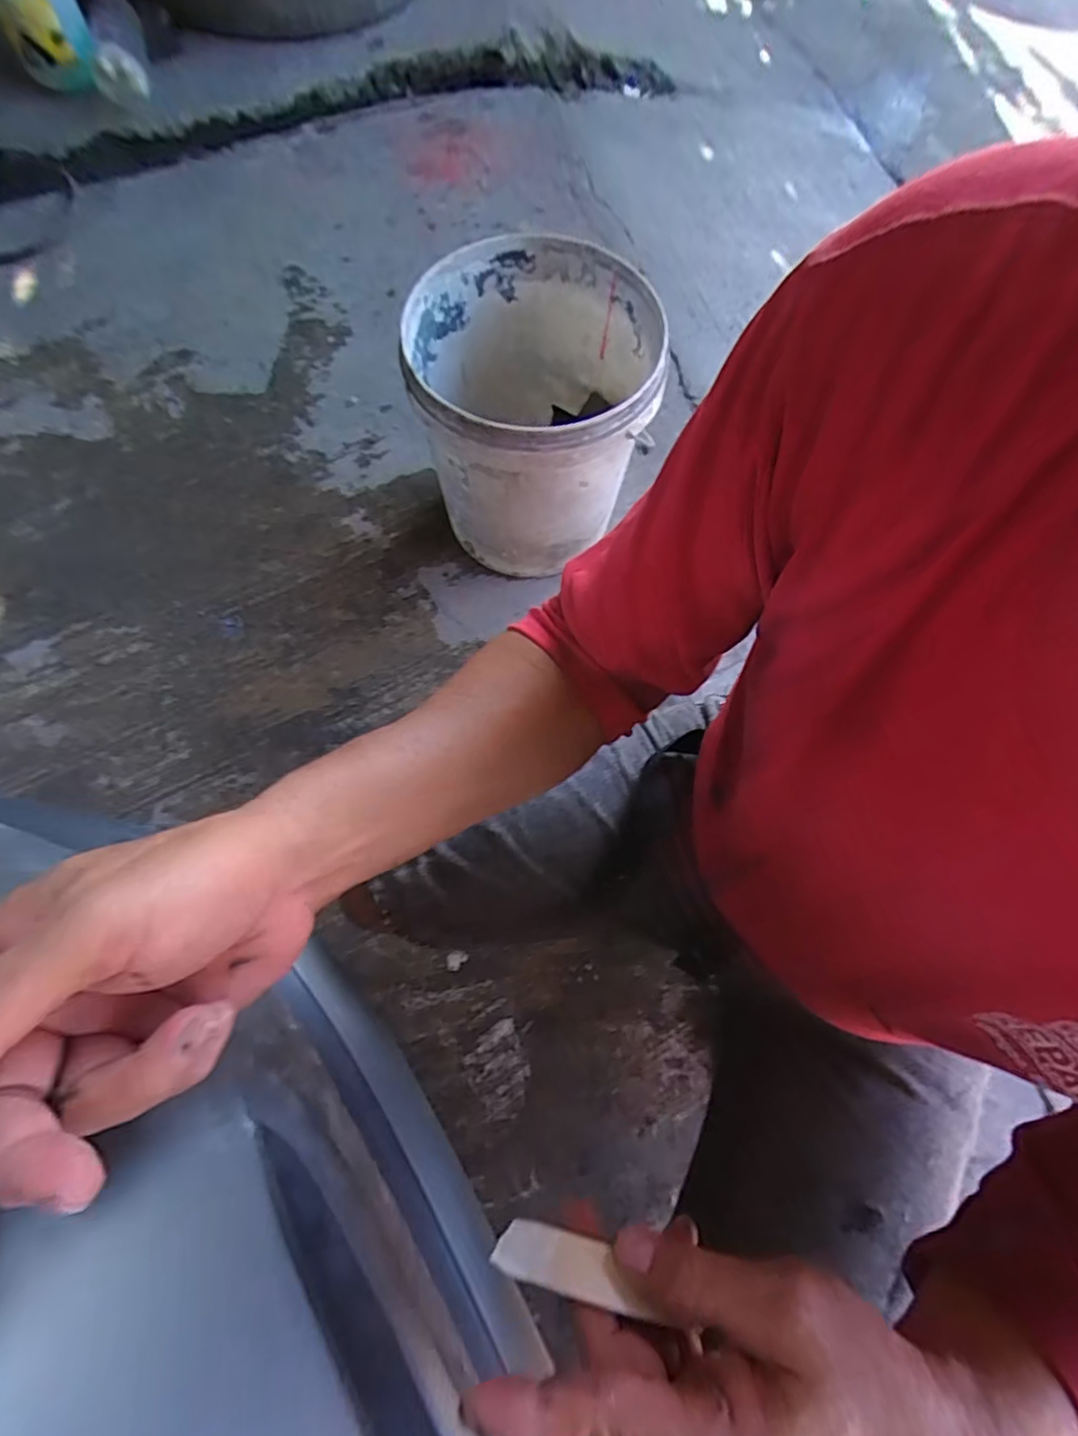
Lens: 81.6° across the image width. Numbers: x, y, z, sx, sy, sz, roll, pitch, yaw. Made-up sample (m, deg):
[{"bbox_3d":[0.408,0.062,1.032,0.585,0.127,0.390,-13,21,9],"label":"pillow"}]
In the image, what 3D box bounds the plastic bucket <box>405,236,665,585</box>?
[{"bbox_3d":[-0.007,-0.394,0.834,0.285,0.290,0.306,1,71,-2],"label":"plastic bucket"}]

